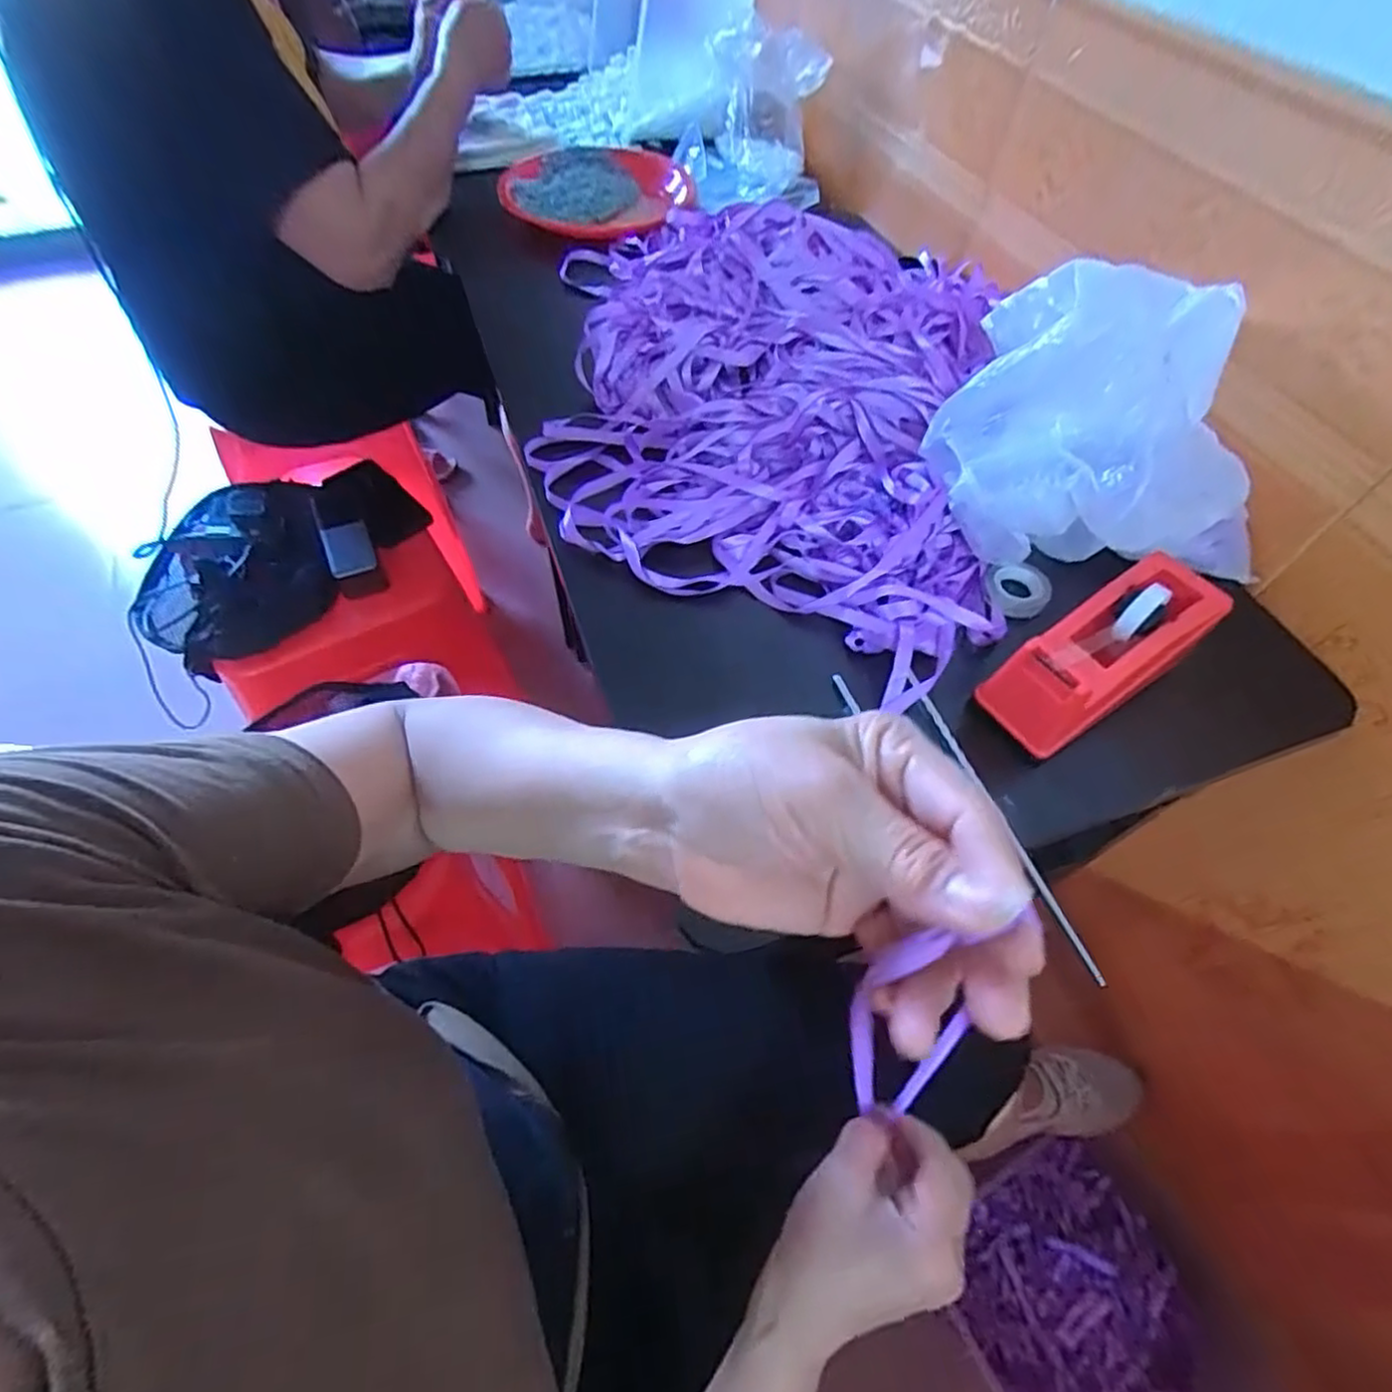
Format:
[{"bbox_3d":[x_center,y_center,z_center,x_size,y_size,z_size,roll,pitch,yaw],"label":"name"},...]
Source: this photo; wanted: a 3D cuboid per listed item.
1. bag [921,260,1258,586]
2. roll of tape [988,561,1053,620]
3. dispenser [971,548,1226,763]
[{"bbox_3d":[0.301,-0.172,0.475,0.265,0.162,0.152,11,56,5],"label":"bag"},{"bbox_3d":[0.242,-0.079,0.523,0.043,0.012,0.044,1,56,-2],"label":"roll of tape"},{"bbox_3d":[0.264,-0.027,0.455,0.155,0.073,0.063,-28,61,-20],"label":"dispenser"}]

